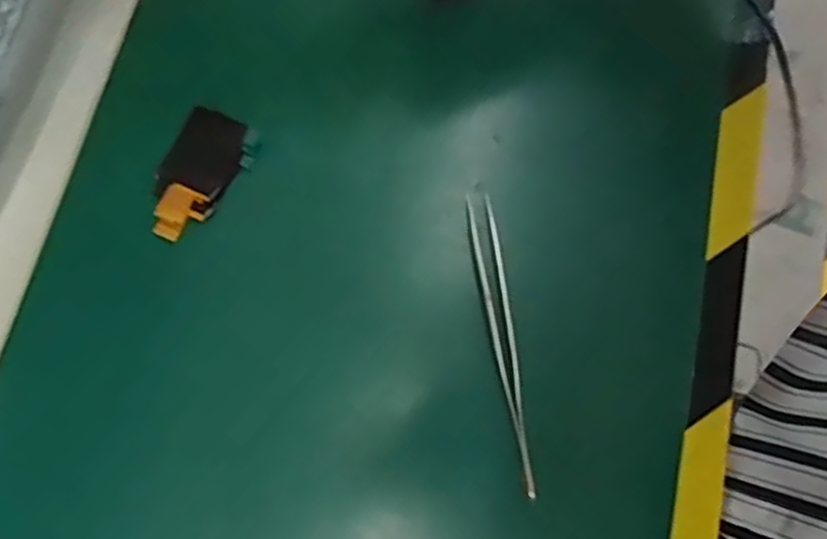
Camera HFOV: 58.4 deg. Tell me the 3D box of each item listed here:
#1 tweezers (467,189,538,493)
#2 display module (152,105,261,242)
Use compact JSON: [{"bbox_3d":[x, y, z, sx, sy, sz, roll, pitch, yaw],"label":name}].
[{"bbox_3d":[0.037,0.028,0.309,0.012,0.015,0.126,-6,75,-4],"label":"tweezers"},{"bbox_3d":[-0.095,-0.042,0.327,0.033,0.006,0.060,26,75,-1],"label":"display module"}]

